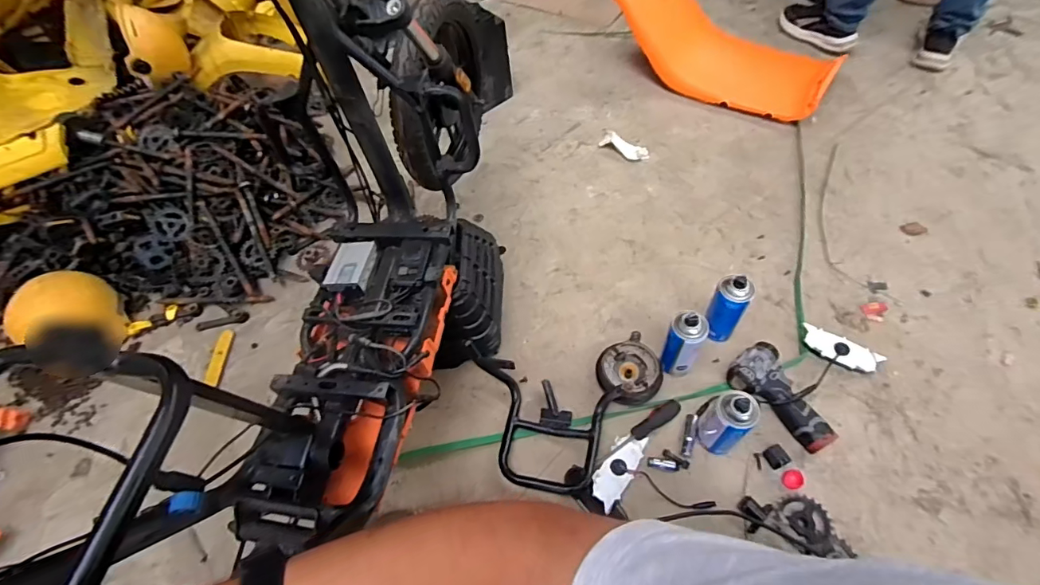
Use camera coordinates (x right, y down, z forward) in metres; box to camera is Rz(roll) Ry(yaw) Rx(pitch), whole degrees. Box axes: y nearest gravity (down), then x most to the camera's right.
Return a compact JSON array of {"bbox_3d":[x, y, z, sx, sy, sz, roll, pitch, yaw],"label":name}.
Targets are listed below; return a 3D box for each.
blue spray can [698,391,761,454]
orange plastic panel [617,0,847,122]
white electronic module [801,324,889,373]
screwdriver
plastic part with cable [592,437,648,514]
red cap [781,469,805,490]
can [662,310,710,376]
[{"bbox_3d":[0.349,0.220,0.816,0.059,0.169,0.071,-37,61,-18],"label":"blue spray can"},{"bbox_3d":[0.554,-0.698,1.379,0.643,0.151,0.240,37,66,8],"label":"orange plastic panel"},{"bbox_3d":[0.639,0.116,0.945,0.145,0.026,0.060,20,61,16],"label":"white electronic module"},{"bbox_3d":[0.217,0.264,0.893,0.211,0.024,0.028,-31,60,-15],"label":"screwdriver"},{"bbox_3d":[0.175,0.316,0.857,0.055,0.022,0.143,29,64,21],"label":"plastic part with cable"},{"bbox_3d":[0.475,0.325,0.832,0.035,0.012,0.032,-2,57,3],"label":"red cap"},{"bbox_3d":[0.306,0.098,0.900,0.066,0.177,0.056,22,61,18],"label":"can"}]

